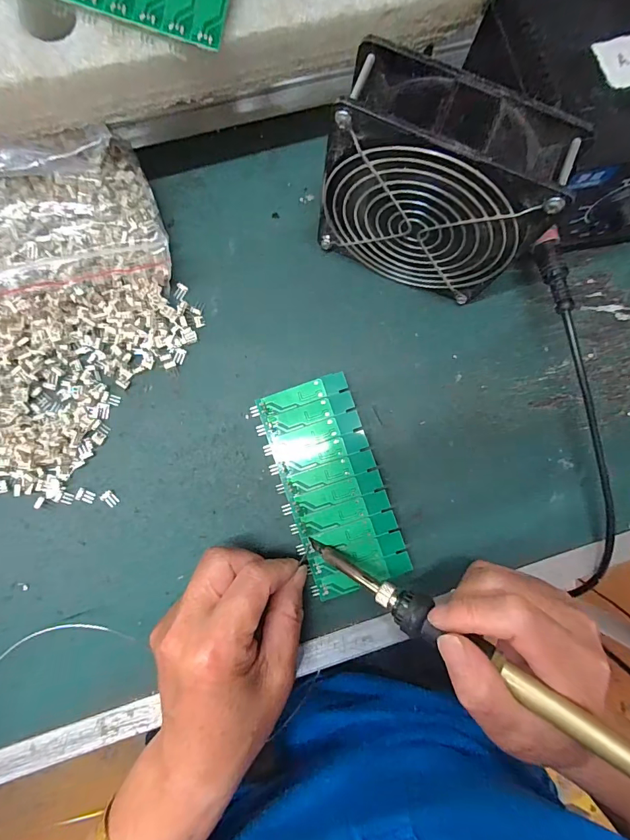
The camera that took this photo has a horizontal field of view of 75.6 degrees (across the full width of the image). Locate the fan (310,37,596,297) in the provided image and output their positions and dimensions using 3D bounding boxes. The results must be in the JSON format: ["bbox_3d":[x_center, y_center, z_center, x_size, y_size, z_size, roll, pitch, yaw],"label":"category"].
[{"bbox_3d":[0.065,-0.127,0.242,0.116,0.121,0.045,23,82,0],"label":"fan"}]

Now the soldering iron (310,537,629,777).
[{"bbox_3d":[0.079,0.117,0.206,0.212,0.015,0.019,25,81,32],"label":"soldering iron"}]

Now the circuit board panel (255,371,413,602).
[{"bbox_3d":[0.011,0.042,0.271,0.063,0.004,0.136,-19,85,1],"label":"circuit board panel"}]

